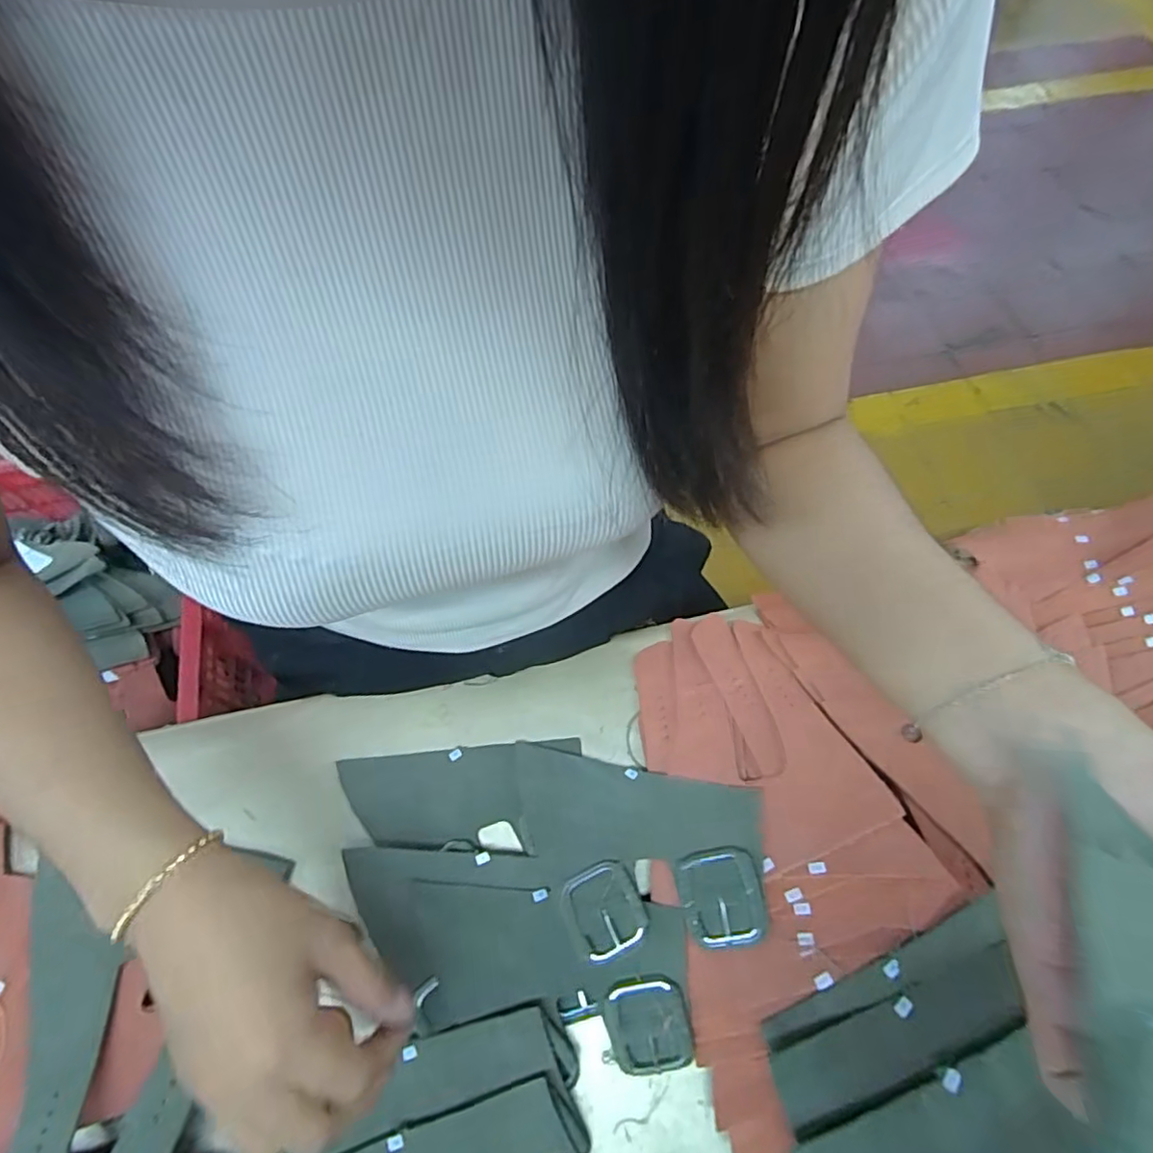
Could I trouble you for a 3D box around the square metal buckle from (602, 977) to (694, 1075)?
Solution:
[{"bbox_3d":[0.039,0.245,0.331,0.045,0.005,0.047,-13,77,8],"label":"square metal buckle"}]

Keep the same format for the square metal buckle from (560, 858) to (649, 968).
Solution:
[{"bbox_3d":[0.016,0.192,0.348,0.042,0.007,0.048,-26,67,-11],"label":"square metal buckle"}]

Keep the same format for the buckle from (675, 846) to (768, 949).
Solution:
[{"bbox_3d":[0.079,0.176,0.335,0.045,0.006,0.048,-15,65,17],"label":"buckle"}]

